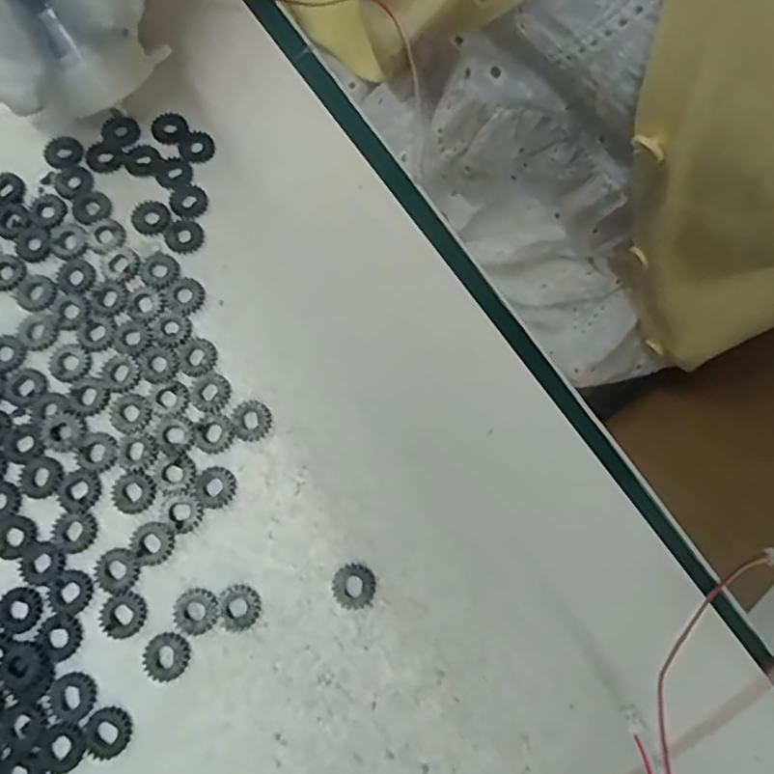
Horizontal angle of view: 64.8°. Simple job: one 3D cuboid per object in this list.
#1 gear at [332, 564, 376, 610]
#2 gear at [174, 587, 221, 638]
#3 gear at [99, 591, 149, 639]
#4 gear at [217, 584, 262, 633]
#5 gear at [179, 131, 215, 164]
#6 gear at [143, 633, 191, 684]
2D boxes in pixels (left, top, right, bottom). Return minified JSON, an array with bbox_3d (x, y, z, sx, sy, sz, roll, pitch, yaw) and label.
[{"bbox_3d":[-0.008,0.049,0.149,0.011,0.004,0.010,-5,74,-4],"label":"gear"},{"bbox_3d":[-0.047,0.055,0.148,0.011,0.004,0.011,1,74,-2],"label":"gear"},{"bbox_3d":[-0.064,0.055,0.147,0.011,0.004,0.010,1,74,-2],"label":"gear"},{"bbox_3d":[-0.037,0.054,0.149,0.010,0.004,0.011,1,74,-2],"label":"gear"},{"bbox_3d":[-0.058,-0.074,0.185,0.010,0.004,0.010,1,73,-2],"label":"gear"},{"bbox_3d":[-0.053,0.064,0.145,0.011,0.004,0.011,1,74,-2],"label":"gear"}]

